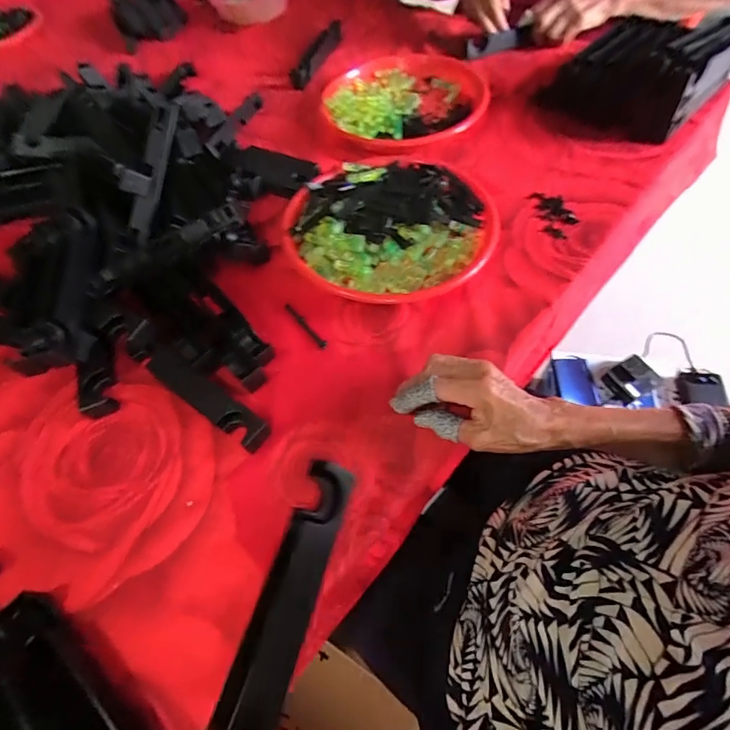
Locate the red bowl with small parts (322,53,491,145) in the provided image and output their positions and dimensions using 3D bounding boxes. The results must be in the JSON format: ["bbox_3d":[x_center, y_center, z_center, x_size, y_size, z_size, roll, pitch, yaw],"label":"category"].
[{"bbox_3d":[0.066,-0.414,0.687,0.248,0.057,0.268,2,58,8],"label":"red bowl with small parts"}]

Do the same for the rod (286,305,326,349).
[{"bbox_3d":[-0.067,-0.045,0.482,0.008,0.004,0.075,-36,61,-16],"label":"rod"}]

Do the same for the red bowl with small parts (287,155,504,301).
[{"bbox_3d":[0.026,-0.171,0.522,0.234,0.048,0.235,-3,57,5],"label":"red bowl with small parts"}]

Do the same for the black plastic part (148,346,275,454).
[{"bbox_3d":[-0.163,0.029,0.441,0.166,0.019,0.032,30,66,23],"label":"black plastic part"}]

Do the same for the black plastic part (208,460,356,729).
[{"bbox_3d":[-0.045,0.141,0.280,0.033,0.019,0.156,16,67,12],"label":"black plastic part"}]

